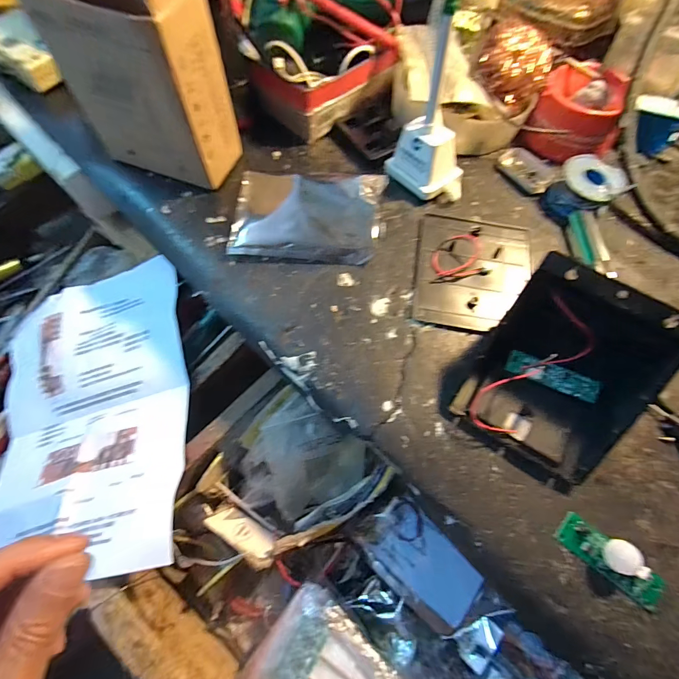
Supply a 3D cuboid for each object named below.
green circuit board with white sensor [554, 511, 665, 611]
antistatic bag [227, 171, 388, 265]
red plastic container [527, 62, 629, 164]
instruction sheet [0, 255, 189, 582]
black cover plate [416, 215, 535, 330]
[{"bbox_3d":[0.167,0.134,0.217,0.061,0.020,0.020,38,72,13],"label":"green circuit board with white sensor"},{"bbox_3d":[-0.027,-0.110,0.314,0.123,0.015,0.088,5,68,1],"label":"antistatic bag"},{"bbox_3d":[0.233,-0.222,0.352,0.079,0.043,0.090,27,70,9],"label":"red plastic container"},{"bbox_3d":[-0.245,0.067,0.345,0.208,0.030,0.278,-17,65,10],"label":"instruction sheet"},{"bbox_3d":[0.110,-0.057,0.298,0.092,0.010,0.107,11,68,3],"label":"black cover plate"}]

